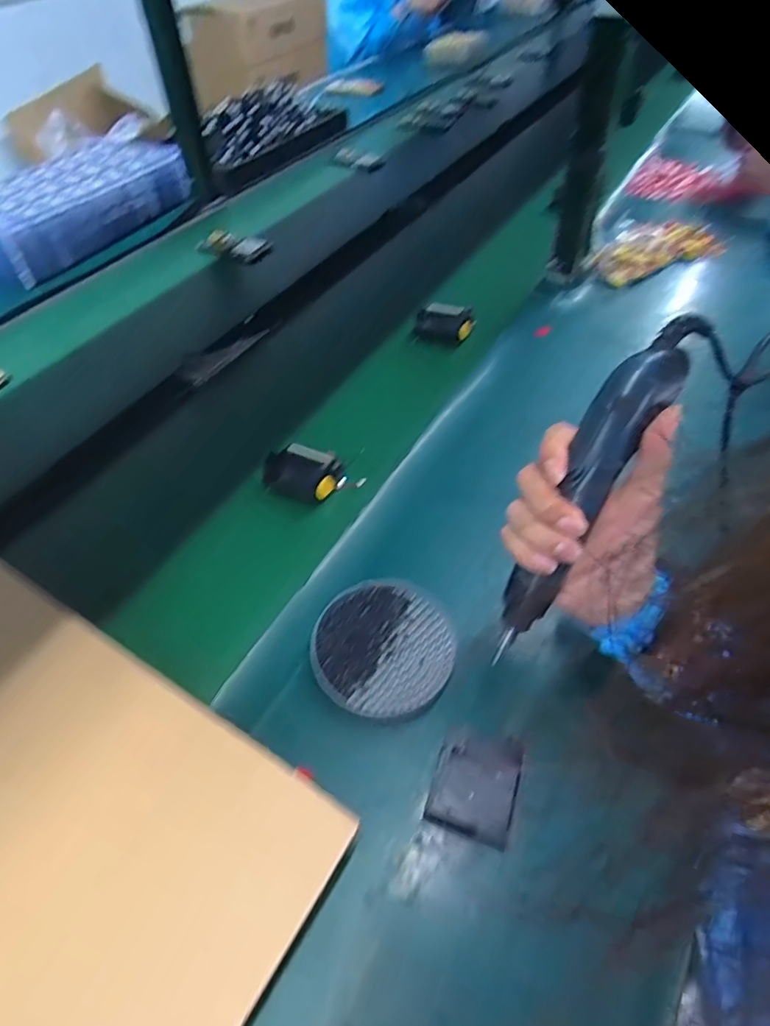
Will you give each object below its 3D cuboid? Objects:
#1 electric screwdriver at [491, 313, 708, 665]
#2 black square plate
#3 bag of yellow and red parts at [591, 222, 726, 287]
[{"bbox_3d":[0.122,-0.010,0.358,0.035,0.238,0.038,31,15,25],"label":"electric screwdriver"},{"bbox_3d":[0.067,0.192,0.412,0.058,0.016,0.077,16,52,14],"label":"black square plate"},{"bbox_3d":[0.390,-0.387,0.826,0.209,0.035,0.094,-23,53,-17],"label":"bag of yellow and red parts"}]

